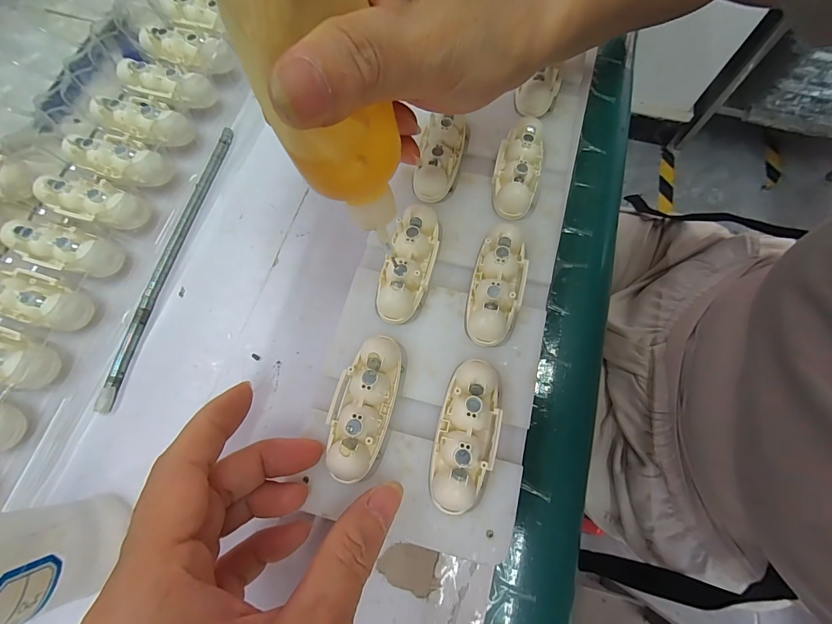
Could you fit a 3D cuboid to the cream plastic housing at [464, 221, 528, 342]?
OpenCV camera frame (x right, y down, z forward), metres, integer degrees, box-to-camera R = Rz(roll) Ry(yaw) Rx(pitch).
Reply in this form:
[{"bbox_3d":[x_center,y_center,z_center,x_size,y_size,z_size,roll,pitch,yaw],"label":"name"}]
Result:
[{"bbox_3d":[0.041,-0.013,0.181,0.025,0.015,0.058,15,74,5],"label":"cream plastic housing"}]

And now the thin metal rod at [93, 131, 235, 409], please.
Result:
[{"bbox_3d":[-0.142,-0.037,0.213,0.008,0.008,0.182,10,71,4],"label":"thin metal rod"}]

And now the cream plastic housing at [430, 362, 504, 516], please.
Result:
[{"bbox_3d":[0.022,0.052,0.160,0.025,0.019,0.061,15,74,5],"label":"cream plastic housing"}]

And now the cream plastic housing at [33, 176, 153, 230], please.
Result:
[{"bbox_3d":[-0.186,-0.063,0.212,0.058,0.016,0.022,16,71,6],"label":"cream plastic housing"}]

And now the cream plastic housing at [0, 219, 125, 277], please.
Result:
[{"bbox_3d":[-0.194,-0.035,0.203,0.056,0.016,0.023,13,71,5],"label":"cream plastic housing"}]

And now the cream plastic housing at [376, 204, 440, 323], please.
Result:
[{"bbox_3d":[-0.003,-0.025,0.186,0.023,0.014,0.061,16,74,5],"label":"cream plastic housing"}]

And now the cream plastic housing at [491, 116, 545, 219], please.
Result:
[{"bbox_3d":[0.057,-0.080,0.205,0.023,0.017,0.058,16,71,6],"label":"cream plastic housing"}]

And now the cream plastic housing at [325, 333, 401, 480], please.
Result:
[{"bbox_3d":[-0.024,0.040,0.164,0.026,0.019,0.061,13,74,4],"label":"cream plastic housing"}]

